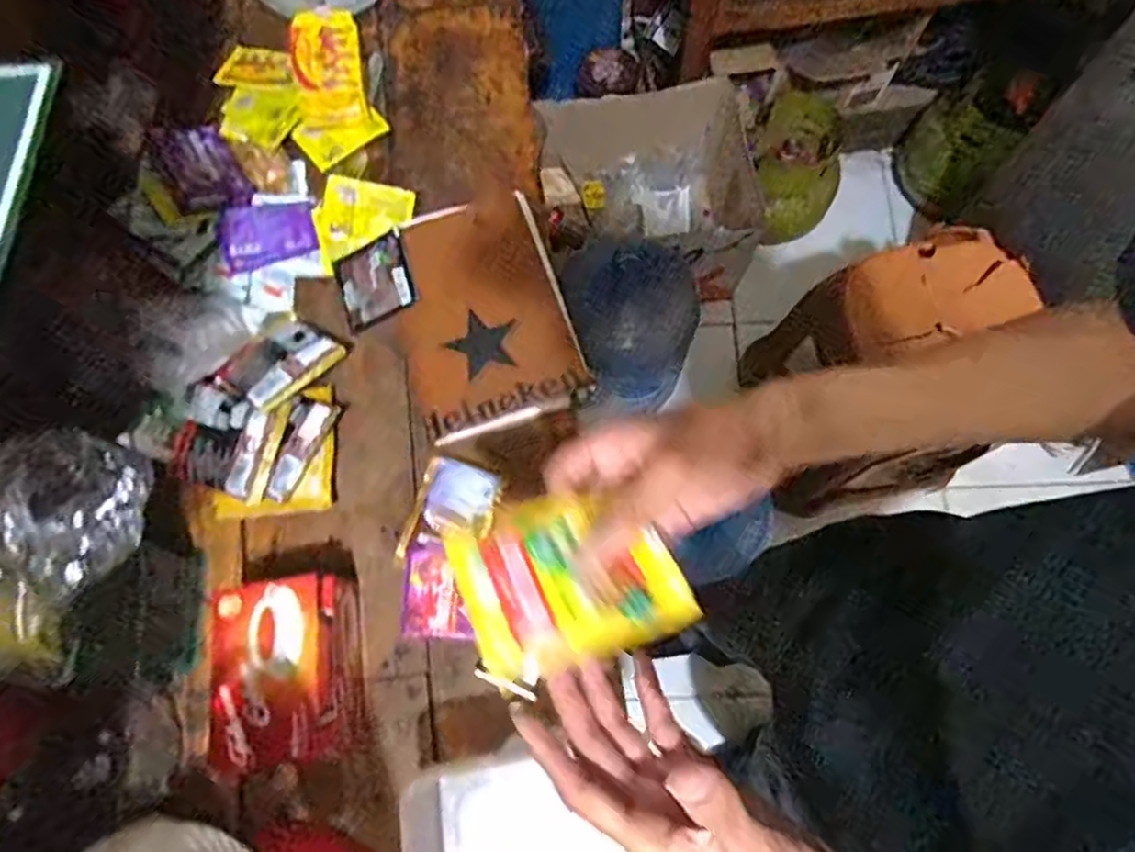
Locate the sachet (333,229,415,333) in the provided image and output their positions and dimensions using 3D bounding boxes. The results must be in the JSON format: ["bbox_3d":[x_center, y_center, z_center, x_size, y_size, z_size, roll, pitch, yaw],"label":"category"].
[{"bbox_3d":[-0.173,-0.127,0.608,0.071,0.005,0.070,-22,80,17],"label":"sachet"}]

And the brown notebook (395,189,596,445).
[{"bbox_3d":[-0.077,-0.101,0.592,0.146,0.017,0.208,-19,74,-4],"label":"brown notebook"}]

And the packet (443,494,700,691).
[{"bbox_3d":[0.002,0.067,0.315,0.099,0.006,0.081,-11,55,-24],"label":"packet"}]

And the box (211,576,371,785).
[{"bbox_3d":[-0.200,0.175,0.495,0.090,0.089,0.122,-7,74,-1],"label":"box"}]

